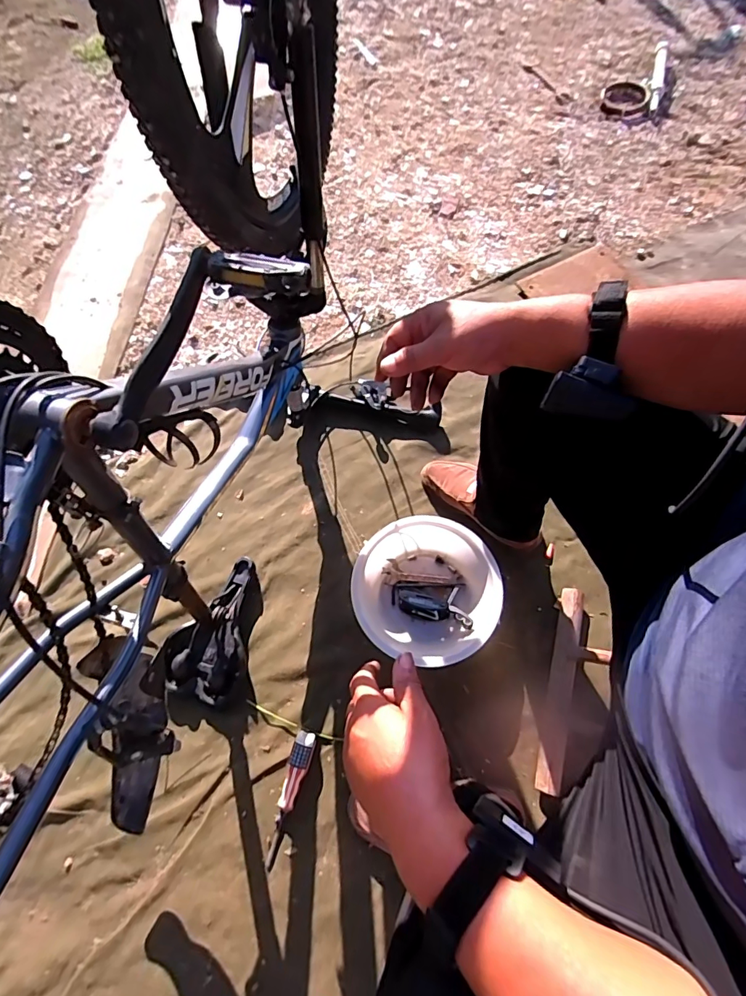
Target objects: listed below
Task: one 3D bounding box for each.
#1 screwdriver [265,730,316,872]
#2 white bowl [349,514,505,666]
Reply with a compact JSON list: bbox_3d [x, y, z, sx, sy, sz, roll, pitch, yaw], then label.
[{"bbox_3d":[-0.132,0.473,0.703,0.033,0.033,0.190,13,68,8],"label":"screwdriver"},{"bbox_3d":[0.093,0.160,0.788,0.242,0.065,0.240,-1,67,2],"label":"white bowl"}]

